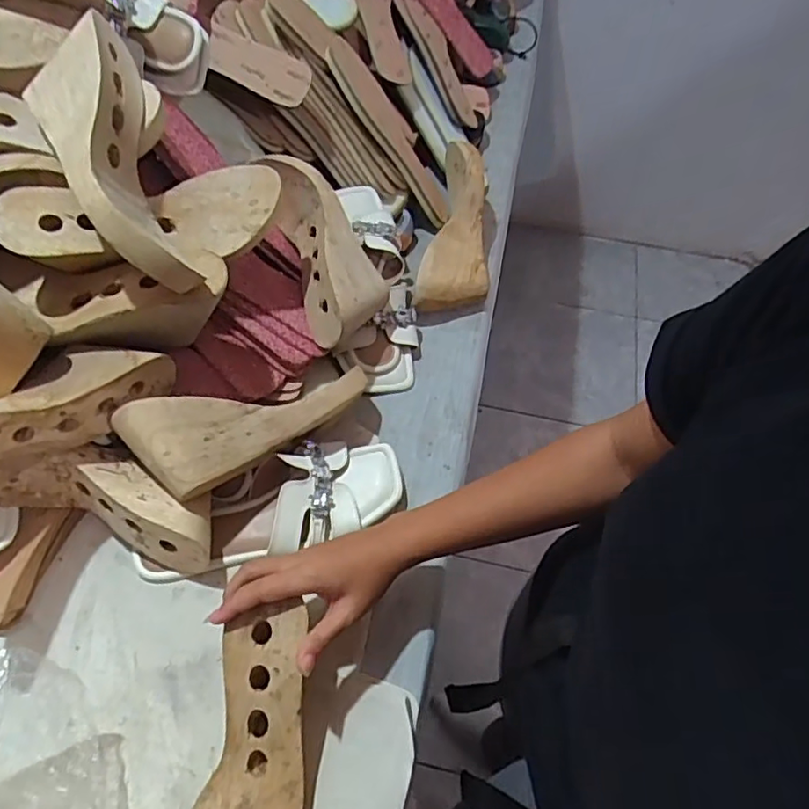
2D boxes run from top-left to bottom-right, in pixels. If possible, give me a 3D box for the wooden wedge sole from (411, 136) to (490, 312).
[{"bbox_3d":[0.070,-0.212,0.733,0.080,0.064,0.235,9,70,4],"label":"wooden wedge sole"}]

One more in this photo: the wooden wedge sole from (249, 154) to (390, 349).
[{"bbox_3d":[-0.081,-0.169,0.626,0.093,0.073,0.219,-19,79,-13],"label":"wooden wedge sole"}]

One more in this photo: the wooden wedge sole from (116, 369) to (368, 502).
[{"bbox_3d":[-0.130,0.022,0.536,0.221,0.058,0.075,-14,58,-25],"label":"wooden wedge sole"}]

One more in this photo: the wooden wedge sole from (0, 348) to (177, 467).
[{"bbox_3d":[-0.290,0.012,0.467,0.065,0.074,0.229,30,42,17],"label":"wooden wedge sole"}]

